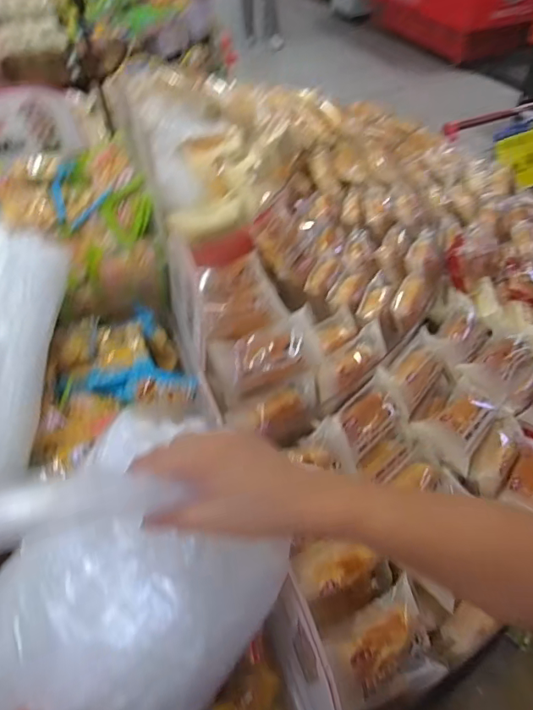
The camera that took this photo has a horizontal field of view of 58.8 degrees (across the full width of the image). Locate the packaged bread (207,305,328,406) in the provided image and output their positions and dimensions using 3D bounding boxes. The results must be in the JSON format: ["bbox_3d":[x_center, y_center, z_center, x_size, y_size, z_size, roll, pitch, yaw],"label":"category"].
[{"bbox_3d":[0.002,0.003,0.645,0.148,0.067,0.081,-17,49,-12],"label":"packaged bread"}]

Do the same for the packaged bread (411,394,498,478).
[{"bbox_3d":[0.270,0.095,0.646,0.113,0.034,0.084,-32,54,-23],"label":"packaged bread"}]

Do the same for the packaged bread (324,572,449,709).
[{"bbox_3d":[0.121,0.313,0.507,0.121,0.078,0.092,-18,49,-12],"label":"packaged bread"}]

